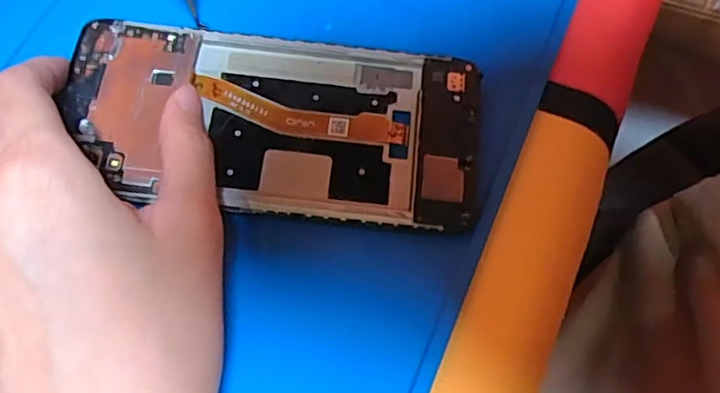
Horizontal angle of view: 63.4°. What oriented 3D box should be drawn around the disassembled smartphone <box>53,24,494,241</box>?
[{"bbox_3d":[-0.031,-0.029,0.211,0.148,0.006,0.073,11,69,1],"label":"disassembled smartphone"}]

